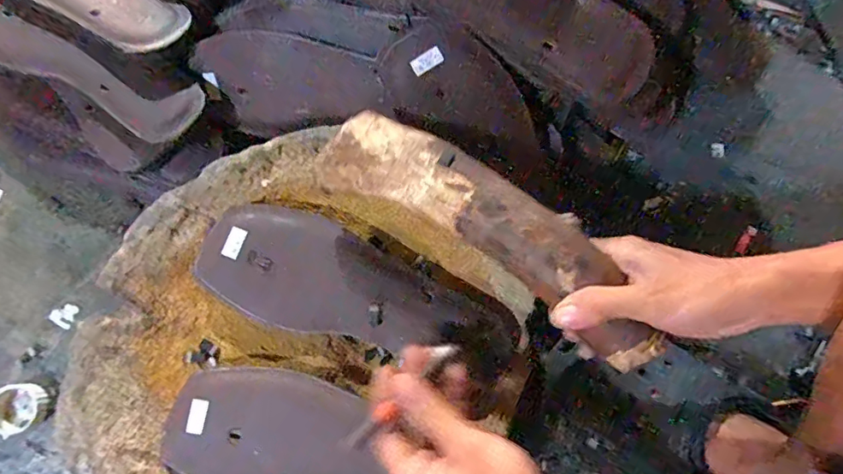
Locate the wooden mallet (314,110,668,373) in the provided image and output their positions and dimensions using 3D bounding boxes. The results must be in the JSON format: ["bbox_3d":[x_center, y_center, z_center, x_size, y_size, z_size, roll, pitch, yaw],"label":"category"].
[{"bbox_3d":[0.050,-0.006,0.357,0.257,0.030,0.065,34,80,9],"label":"wooden mallet"}]

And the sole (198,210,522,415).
[{"bbox_3d":[-0.047,0.050,0.413,0.258,0.016,0.094,27,78,1],"label":"sole"}]

